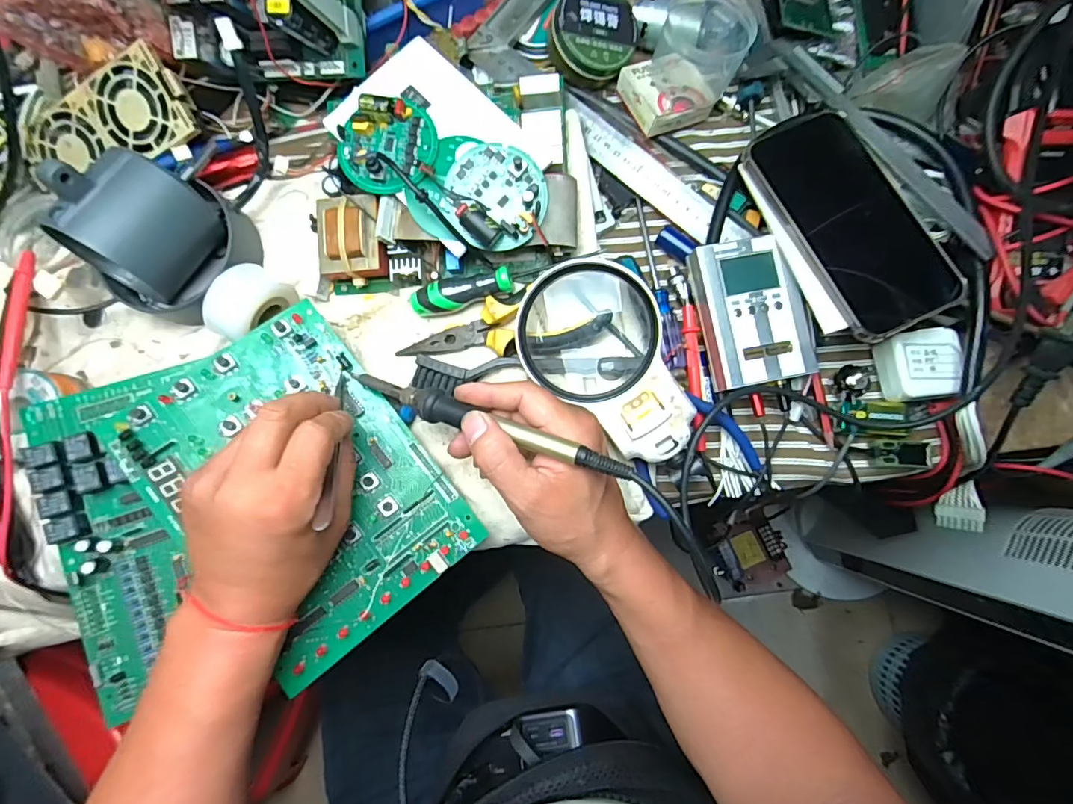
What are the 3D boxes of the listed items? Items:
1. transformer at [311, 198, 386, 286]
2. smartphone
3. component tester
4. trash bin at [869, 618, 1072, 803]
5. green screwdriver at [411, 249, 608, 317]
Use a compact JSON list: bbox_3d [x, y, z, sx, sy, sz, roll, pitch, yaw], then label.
[{"bbox_3d":[-0.140,-0.124,0.385,0.052,0.035,0.059,-2,83,2],"label":"transformer"},{"bbox_3d":[0.216,-0.128,0.341,0.090,0.013,0.164,-30,83,-1],"label":"smartphone"},{"bbox_3d":[0.153,-0.064,0.364,0.068,0.030,0.102,-11,83,1],"label":"component tester"},{"bbox_3d":[0.717,0.511,0.830,0.294,0.243,0.259,14,84,4],"label":"trash bin"},{"bbox_3d":[-0.023,-0.093,0.378,0.144,0.022,0.026,-15,83,1],"label":"green screwdriver"}]

